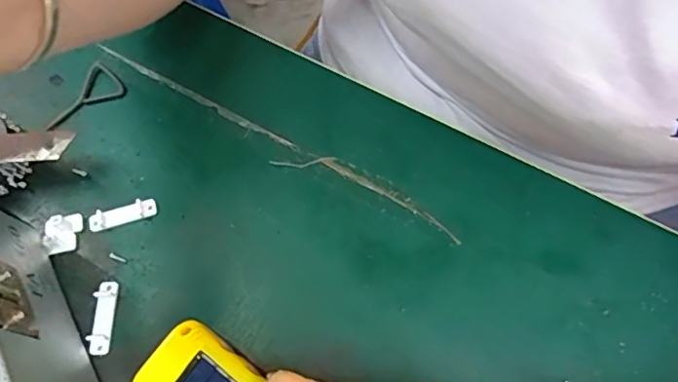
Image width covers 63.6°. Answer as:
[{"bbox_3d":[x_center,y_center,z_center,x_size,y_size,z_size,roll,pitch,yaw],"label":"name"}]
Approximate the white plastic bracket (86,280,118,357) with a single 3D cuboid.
[{"bbox_3d":[-0.122,0.064,0.281,0.011,0.004,0.038,-1,67,4],"label":"white plastic bracket"}]

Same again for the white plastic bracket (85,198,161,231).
[{"bbox_3d":[-0.122,0.013,0.306,0.039,0.004,0.011,-17,67,-2],"label":"white plastic bracket"}]

